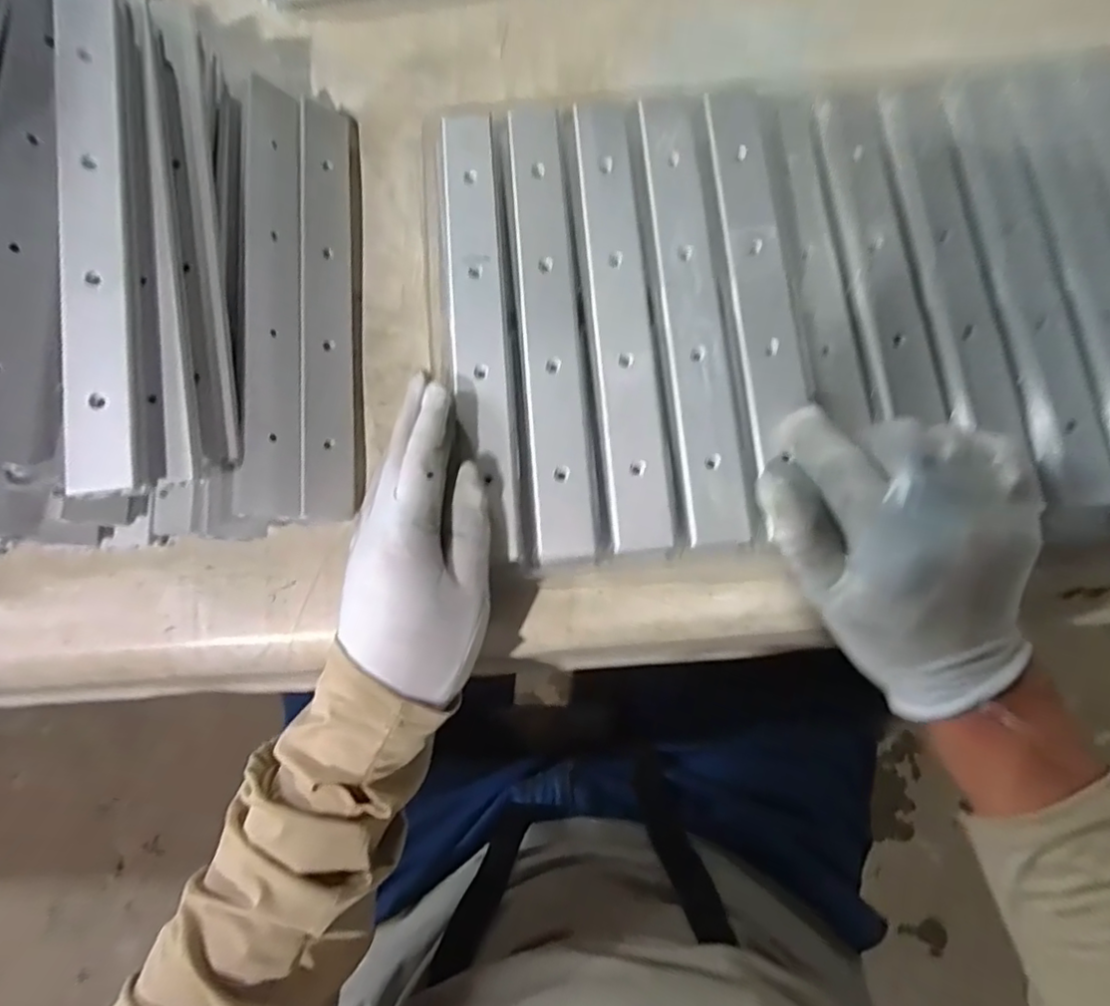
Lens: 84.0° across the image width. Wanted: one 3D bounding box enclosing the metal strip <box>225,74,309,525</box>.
[{"bbox_3d":[-0.155,-0.115,0.340,0.010,0.037,0.243,-12,77,41],"label":"metal strip"}]

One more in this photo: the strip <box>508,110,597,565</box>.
[{"bbox_3d":[-0.004,-0.098,0.335,0.033,0.006,0.254,-4,79,1],"label":"strip"}]

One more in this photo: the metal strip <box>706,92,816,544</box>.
[{"bbox_3d":[0.114,-0.110,0.337,0.042,0.013,0.250,-2,79,1],"label":"metal strip"}]

